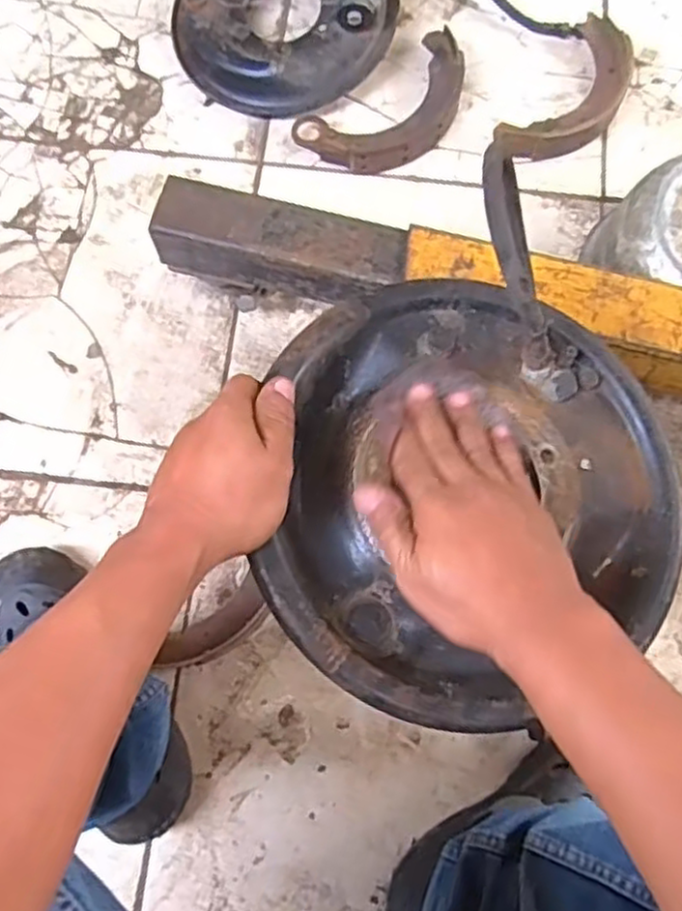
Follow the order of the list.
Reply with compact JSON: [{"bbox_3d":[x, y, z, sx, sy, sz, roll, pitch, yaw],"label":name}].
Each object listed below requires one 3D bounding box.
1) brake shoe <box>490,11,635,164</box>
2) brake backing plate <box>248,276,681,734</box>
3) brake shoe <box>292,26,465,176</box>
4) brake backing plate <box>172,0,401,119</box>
[{"bbox_3d":[0.281,-0.428,0.865,0.098,0.032,0.221,34,79,8],"label":"brake shoe"},{"bbox_3d":[0.085,0.020,0.431,0.245,0.051,0.260,0,77,0],"label":"brake backing plate"},{"bbox_3d":[0.063,-0.406,0.859,0.223,0.032,0.122,-34,79,-8],"label":"brake shoe"},{"bbox_3d":[-0.068,-0.542,0.873,0.263,0.086,0.249,0,77,0],"label":"brake backing plate"}]

